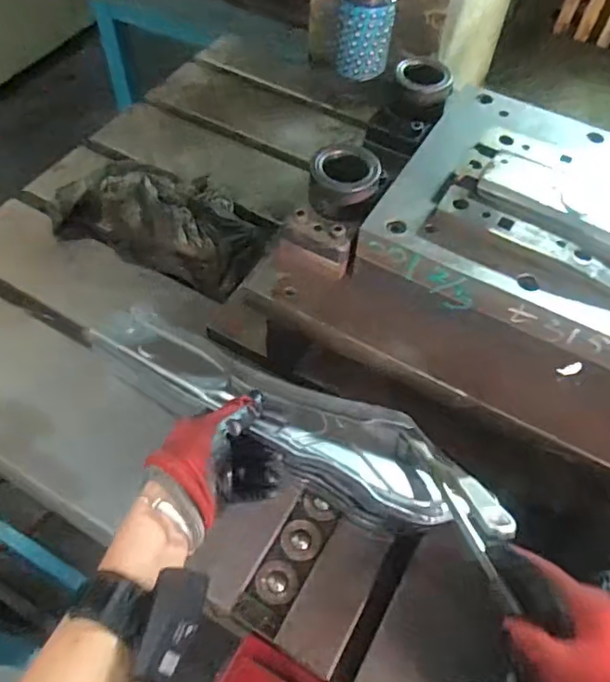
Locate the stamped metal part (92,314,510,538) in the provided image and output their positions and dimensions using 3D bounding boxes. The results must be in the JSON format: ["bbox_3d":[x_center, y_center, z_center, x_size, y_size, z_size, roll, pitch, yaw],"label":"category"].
[{"bbox_3d":[-0.022,0.054,0.545,0.450,0.086,0.109,24,58,29],"label":"stamped metal part"}]

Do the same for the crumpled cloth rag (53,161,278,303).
[{"bbox_3d":[-0.209,-0.181,0.839,0.285,0.077,0.172,24,59,13],"label":"crumpled cloth rag"}]

